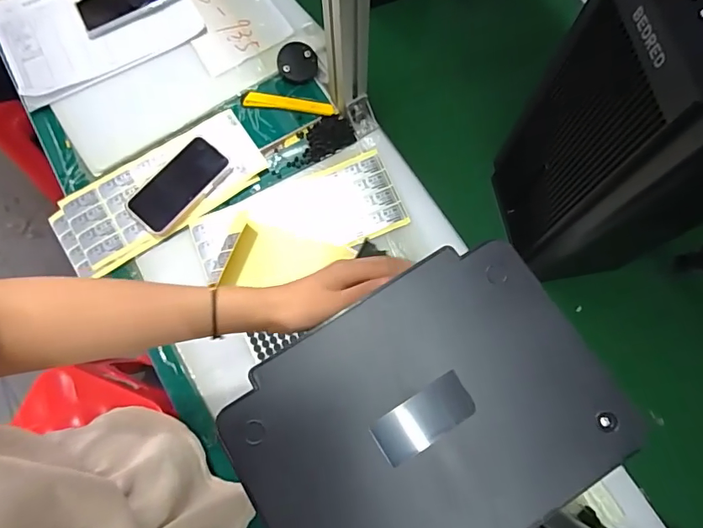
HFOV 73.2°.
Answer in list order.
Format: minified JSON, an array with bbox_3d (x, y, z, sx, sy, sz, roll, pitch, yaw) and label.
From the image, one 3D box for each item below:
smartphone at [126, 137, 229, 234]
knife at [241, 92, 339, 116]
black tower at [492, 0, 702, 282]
[{"bbox_3d":[-0.243,-0.111,0.666,0.074,0.008,0.146,42,77,12],"label":"smartphone"},{"bbox_3d":[-0.091,-0.237,0.700,0.140,0.014,0.022,8,73,3],"label":"knife"},{"bbox_3d":[0.279,-0.118,0.494,0.142,0.348,0.176,-4,73,-1],"label":"black tower"}]

